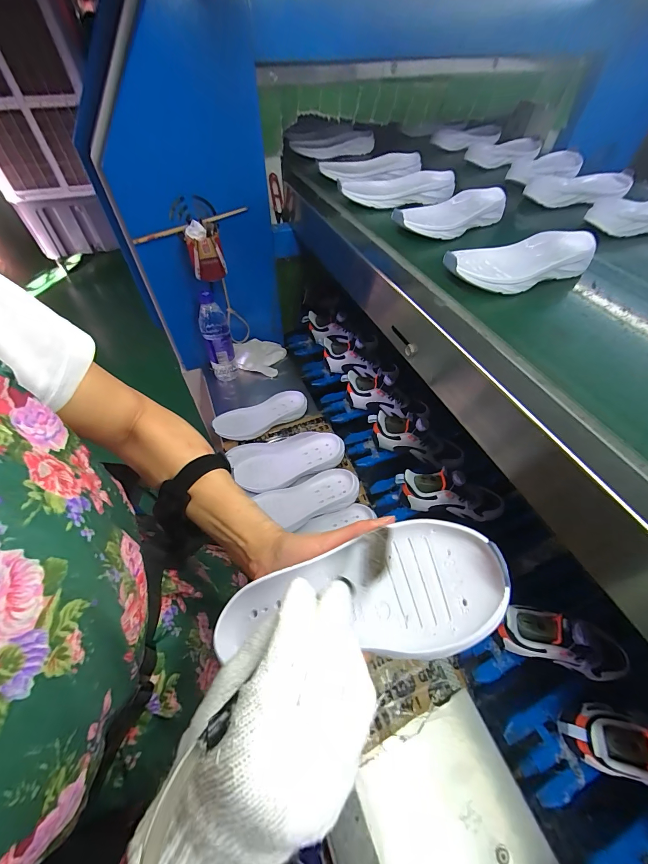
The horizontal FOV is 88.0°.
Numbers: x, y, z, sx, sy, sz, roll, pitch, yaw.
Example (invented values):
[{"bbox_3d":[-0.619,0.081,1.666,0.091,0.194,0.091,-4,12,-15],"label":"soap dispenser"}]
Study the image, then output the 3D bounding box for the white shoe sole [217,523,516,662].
[{"bbox_3d":[0.017,0.118,0.246,0.206,0.030,0.083,-15,49,13],"label":"white shoe sole"}]

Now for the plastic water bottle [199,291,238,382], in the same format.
[{"bbox_3d":[-0.253,-0.217,0.797,0.063,0.226,0.052,-17,52,-13],"label":"plastic water bottle"}]

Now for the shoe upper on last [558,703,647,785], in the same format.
[{"bbox_3d":[0.426,0.413,0.441,0.220,0.106,0.083,17,51,-3],"label":"shoe upper on last"}]

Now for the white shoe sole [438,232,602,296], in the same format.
[{"bbox_3d":[0.262,-0.231,0.451,0.216,0.033,0.087,-16,52,-12],"label":"white shoe sole"}]

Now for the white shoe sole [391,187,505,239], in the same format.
[{"bbox_3d":[0.207,-0.364,0.554,0.195,0.037,0.097,-26,55,-19],"label":"white shoe sole"}]

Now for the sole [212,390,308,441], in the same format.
[{"bbox_3d":[-0.142,-0.038,0.775,0.214,0.024,0.080,-24,54,-18],"label":"sole"}]

